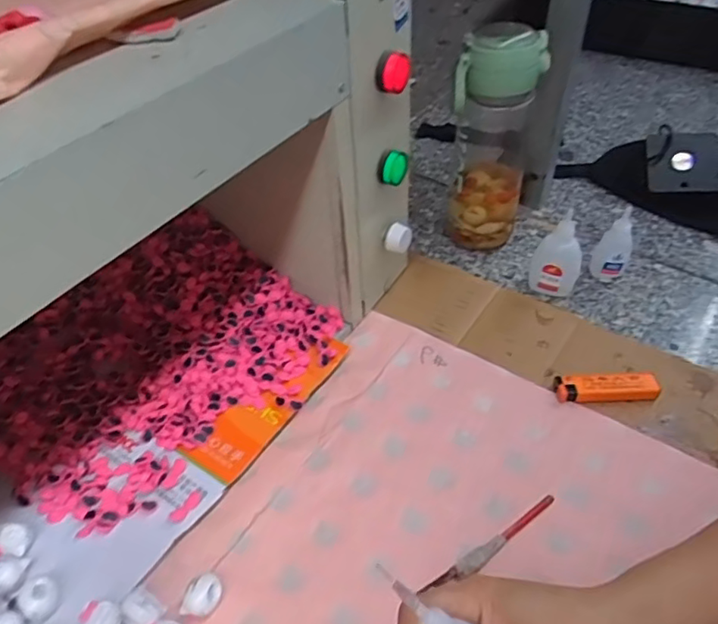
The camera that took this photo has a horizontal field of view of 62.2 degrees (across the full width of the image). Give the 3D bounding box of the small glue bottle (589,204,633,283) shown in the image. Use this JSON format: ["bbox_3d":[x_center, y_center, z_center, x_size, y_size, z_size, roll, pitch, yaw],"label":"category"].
[{"bbox_3d":[0.262,-0.074,0.605,0.034,0.069,0.038,18,52,18],"label":"small glue bottle"}]

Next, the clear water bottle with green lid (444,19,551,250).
[{"bbox_3d":[0.136,-0.172,0.614,0.078,0.221,0.072,6,45,9],"label":"clear water bottle with green lid"}]

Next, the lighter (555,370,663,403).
[{"bbox_3d":[0.208,0.062,0.499,0.081,0.014,0.025,-1,49,2],"label":"lighter"}]

